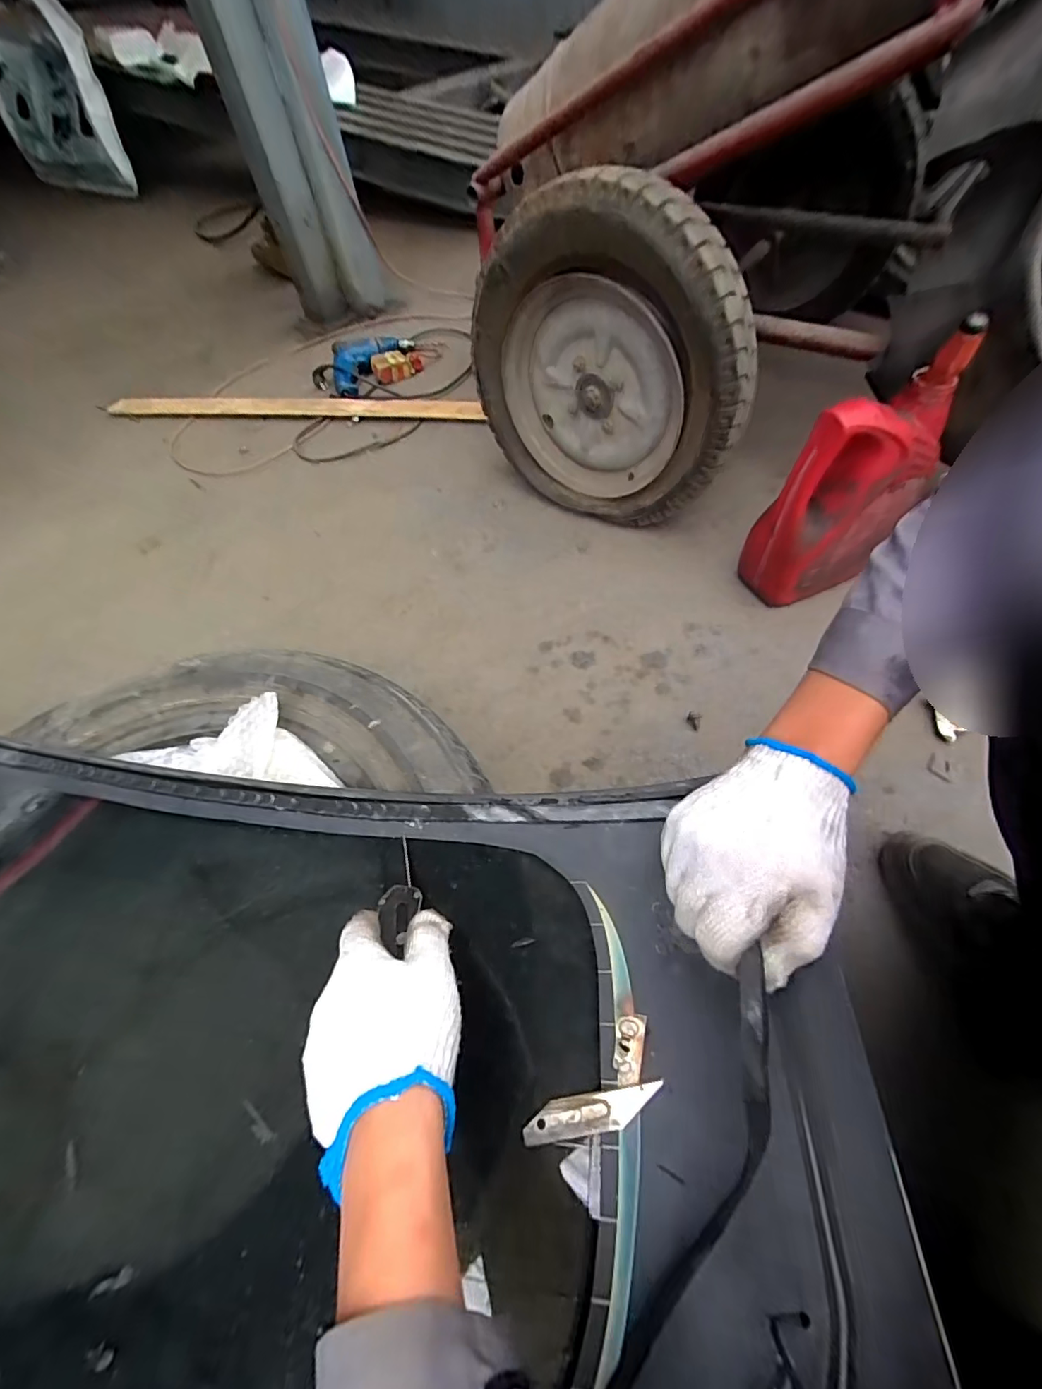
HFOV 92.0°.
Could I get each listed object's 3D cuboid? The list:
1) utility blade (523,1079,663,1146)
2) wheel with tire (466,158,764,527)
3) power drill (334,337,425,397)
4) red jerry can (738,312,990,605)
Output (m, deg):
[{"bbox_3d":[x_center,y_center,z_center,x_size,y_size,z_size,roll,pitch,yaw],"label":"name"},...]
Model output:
[{"bbox_3d":[0.041,0.240,0.288,0.081,0.004,0.018,-16,46,7],"label":"utility blade"},{"bbox_3d":[0.129,-0.489,0.796,0.447,0.433,0.099,33,65,24],"label":"wheel with tire"},{"bbox_3d":[-0.376,-0.865,1.301,0.229,0.058,0.192,-18,57,-5],"label":"power drill"},{"bbox_3d":[0.445,-0.274,0.695,0.191,0.320,0.090,-16,56,-5],"label":"red jerry can"}]

